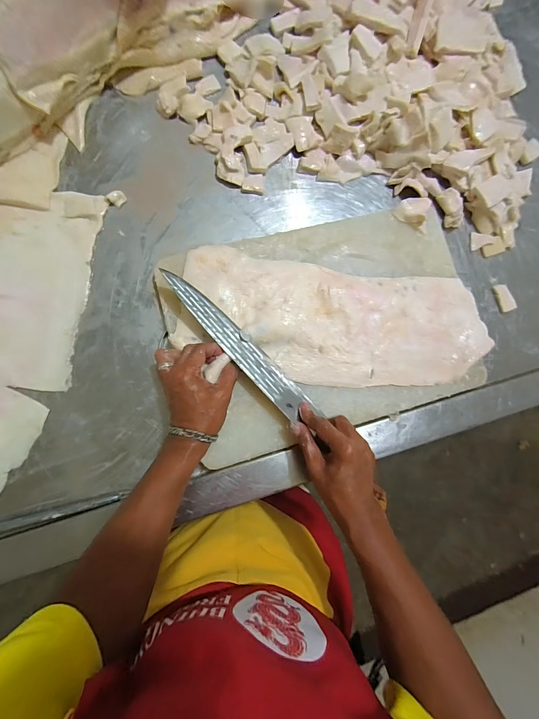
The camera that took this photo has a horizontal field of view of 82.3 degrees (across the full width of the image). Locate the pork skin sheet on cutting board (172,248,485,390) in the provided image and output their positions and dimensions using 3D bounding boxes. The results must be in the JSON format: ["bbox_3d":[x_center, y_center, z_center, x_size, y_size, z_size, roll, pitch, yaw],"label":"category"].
[{"bbox_3d":[0.096,-0.052,0.442,0.436,0.019,0.169,6,84,-7],"label":"pork skin sheet on cutting board"}]

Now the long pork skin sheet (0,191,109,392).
[{"bbox_3d":[-0.336,-0.103,0.412,0.169,0.014,0.267,10,82,-12],"label":"long pork skin sheet"}]

